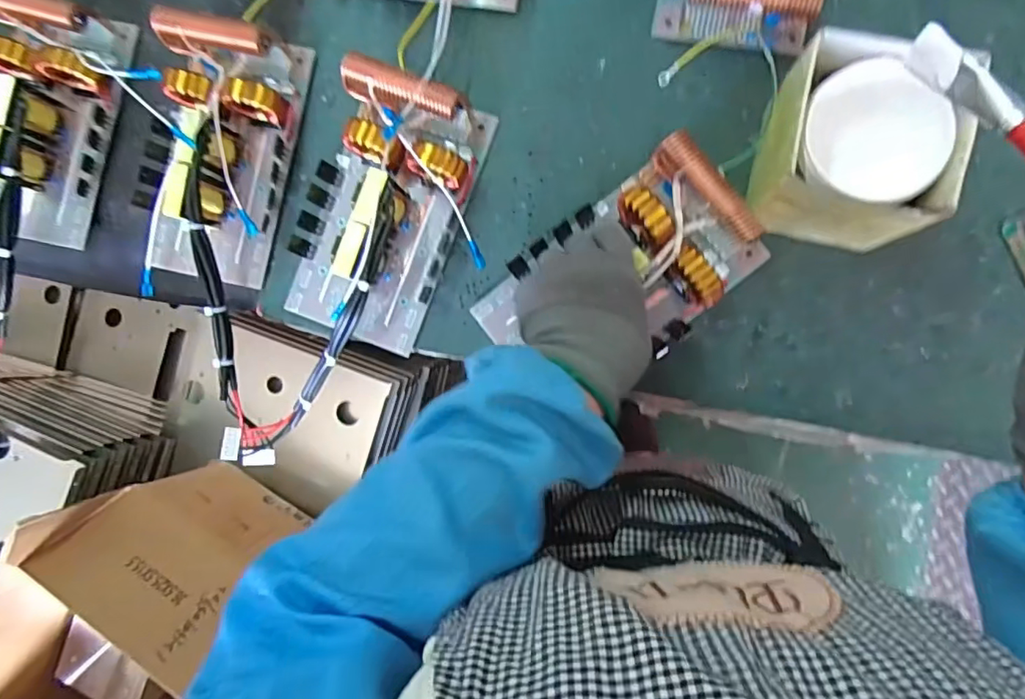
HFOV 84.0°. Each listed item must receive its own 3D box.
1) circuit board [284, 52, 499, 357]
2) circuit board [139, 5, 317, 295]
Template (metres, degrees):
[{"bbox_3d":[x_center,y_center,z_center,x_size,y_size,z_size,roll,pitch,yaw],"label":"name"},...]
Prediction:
[{"bbox_3d":[-0.112,-0.118,0.490,0.140,0.062,0.229,20,90,6],"label":"circuit board"},{"bbox_3d":[-0.273,-0.177,0.511,0.133,0.068,0.220,13,89,6],"label":"circuit board"}]

